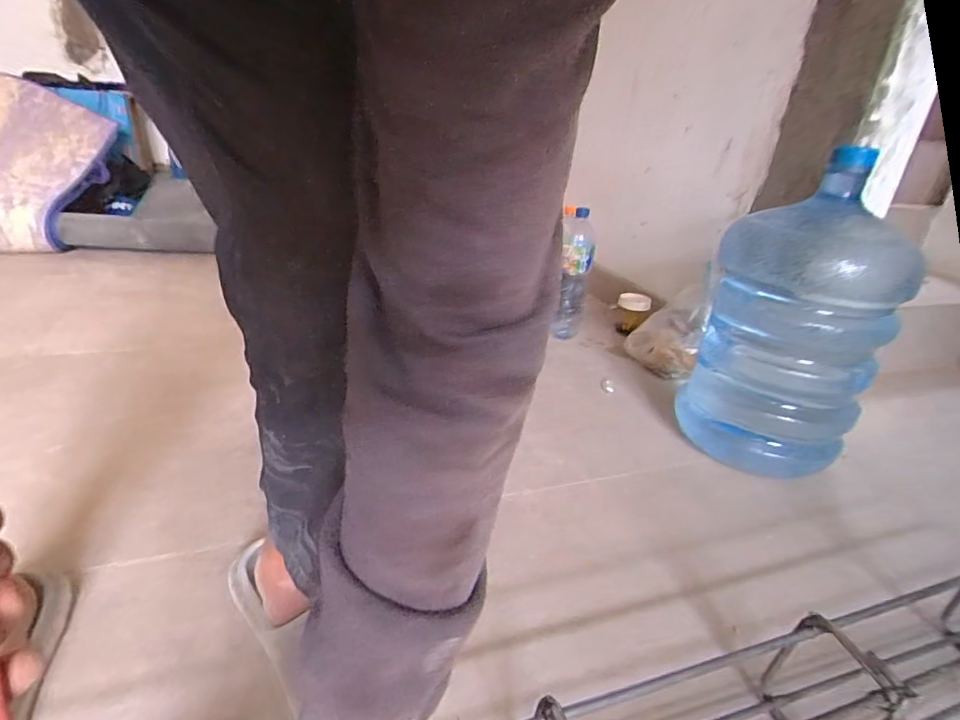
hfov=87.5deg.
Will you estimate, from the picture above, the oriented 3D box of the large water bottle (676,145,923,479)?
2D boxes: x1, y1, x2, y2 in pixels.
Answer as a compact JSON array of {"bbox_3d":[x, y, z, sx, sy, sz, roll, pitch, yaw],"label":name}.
[{"bbox_3d":[0.493,-0.041,0.802,0.260,0.466,0.256,19,29,25],"label":"large water bottle"}]

